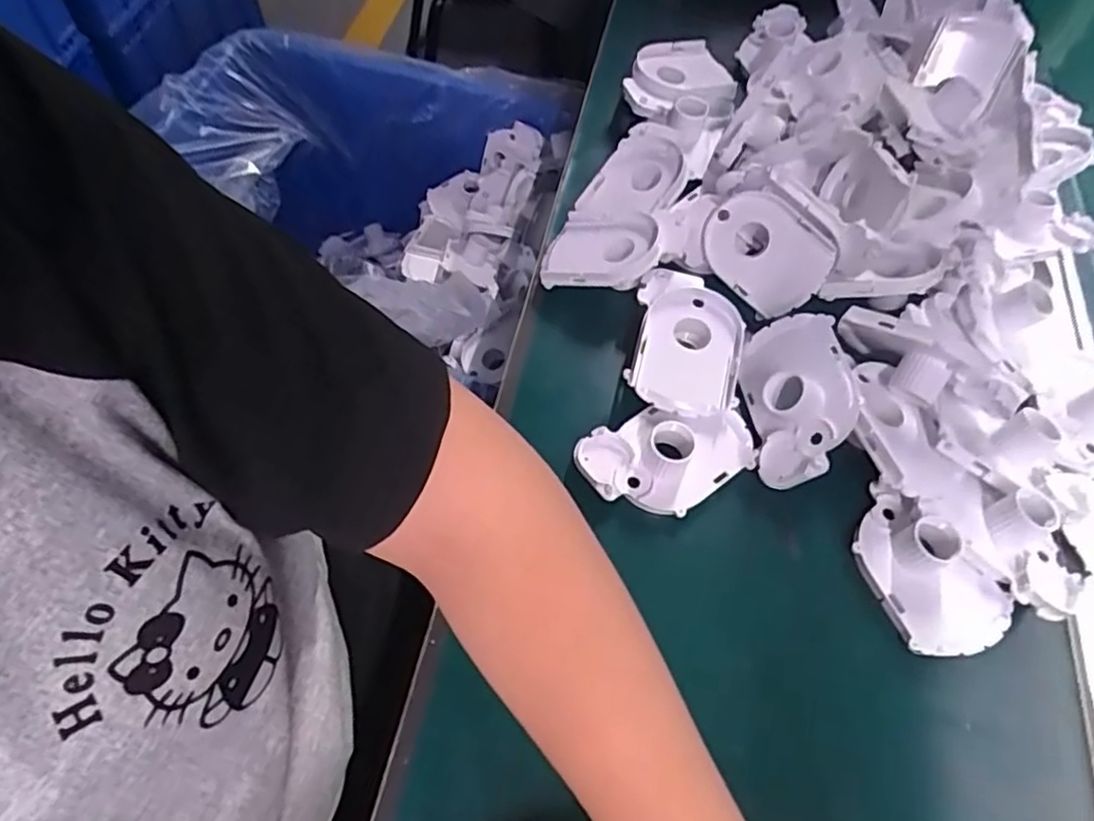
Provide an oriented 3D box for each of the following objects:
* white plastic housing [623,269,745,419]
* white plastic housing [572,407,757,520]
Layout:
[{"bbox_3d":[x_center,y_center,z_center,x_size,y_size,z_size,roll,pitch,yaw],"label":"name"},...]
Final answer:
[{"bbox_3d":[0.090,-0.043,0.433,0.068,0.022,0.097,10,60,4],"label":"white plastic housing"},{"bbox_3d":[0.075,0.025,0.406,0.105,0.029,0.063,-20,62,-13],"label":"white plastic housing"}]

